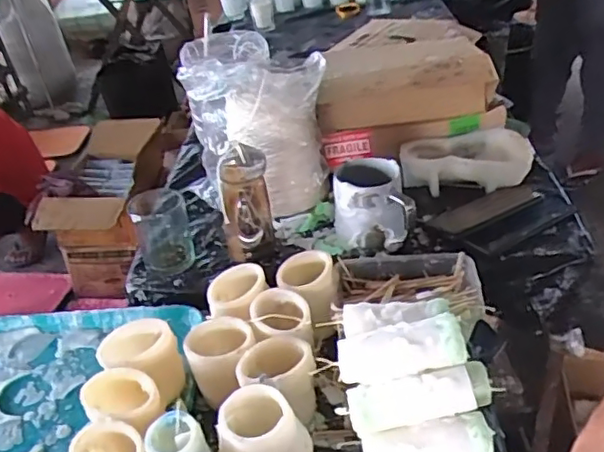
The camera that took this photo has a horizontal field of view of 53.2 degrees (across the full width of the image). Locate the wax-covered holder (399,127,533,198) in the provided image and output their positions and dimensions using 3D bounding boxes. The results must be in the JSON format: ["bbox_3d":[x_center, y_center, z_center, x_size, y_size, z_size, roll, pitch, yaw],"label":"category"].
[{"bbox_3d":[0.243,-0.093,0.900,0.183,0.048,0.114,-9,35,-2],"label":"wax-covered holder"}]

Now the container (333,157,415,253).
[{"bbox_3d":[0.090,-0.026,0.778,0.092,0.094,0.108,-4,35,5],"label":"container"}]

